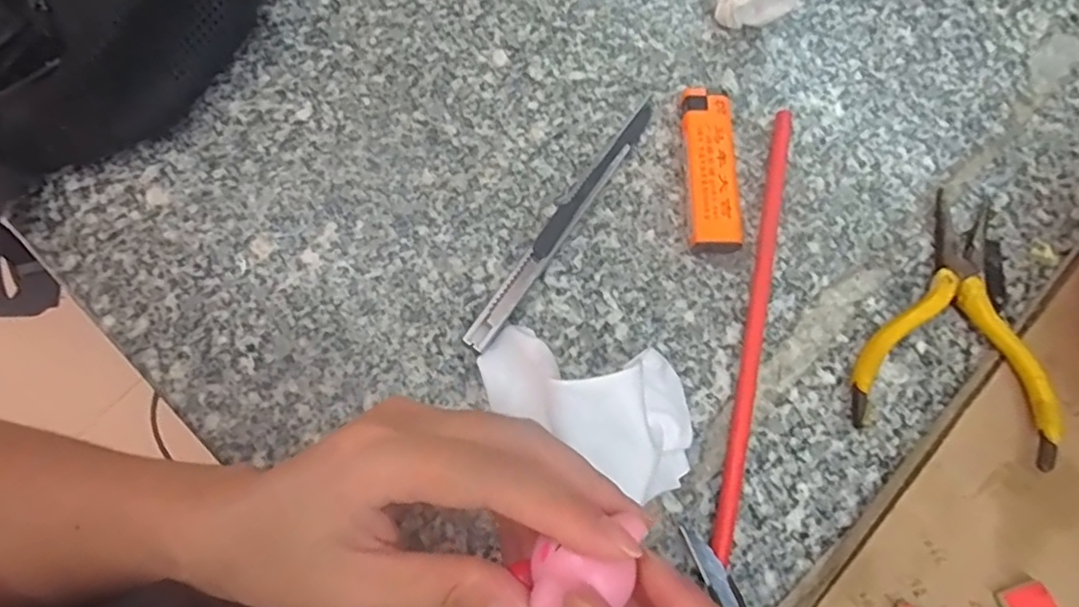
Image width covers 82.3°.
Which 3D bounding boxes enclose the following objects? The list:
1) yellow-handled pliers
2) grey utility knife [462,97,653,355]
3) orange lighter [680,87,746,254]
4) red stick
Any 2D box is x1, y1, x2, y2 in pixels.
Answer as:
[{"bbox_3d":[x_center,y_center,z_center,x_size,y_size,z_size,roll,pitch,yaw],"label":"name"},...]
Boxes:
[{"bbox_3d":[0.182,0.004,0.271,0.076,0.018,0.116,12,75,4],"label":"yellow-handled pliers"},{"bbox_3d":[0.012,-0.039,0.287,0.013,0.008,0.147,34,77,9],"label":"grey utility knife"},{"bbox_3d":[0.080,-0.063,0.292,0.024,0.013,0.078,0,74,0],"label":"orange lighter"},{"bbox_3d":[0.096,0.006,0.276,0.007,0.007,0.206,13,75,4],"label":"red stick"}]

